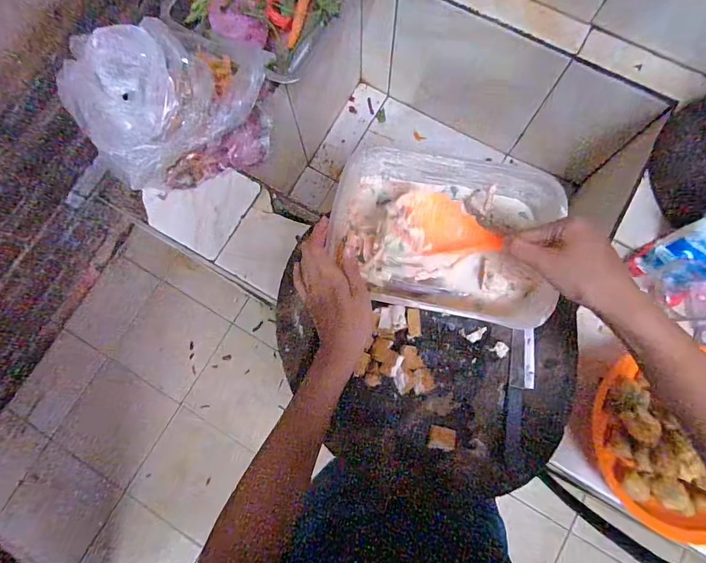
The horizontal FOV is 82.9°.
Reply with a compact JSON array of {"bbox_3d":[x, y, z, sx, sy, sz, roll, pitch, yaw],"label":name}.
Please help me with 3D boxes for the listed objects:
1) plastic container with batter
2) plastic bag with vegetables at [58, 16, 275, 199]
[{"bbox_3d":[0.103,-0.053,0.444,0.224,0.089,0.147,10,79,3],"label":"plastic container with batter"},{"bbox_3d":[-0.222,-0.243,0.517,0.228,0.125,0.182,-23,79,-3],"label":"plastic bag with vegetables"}]

